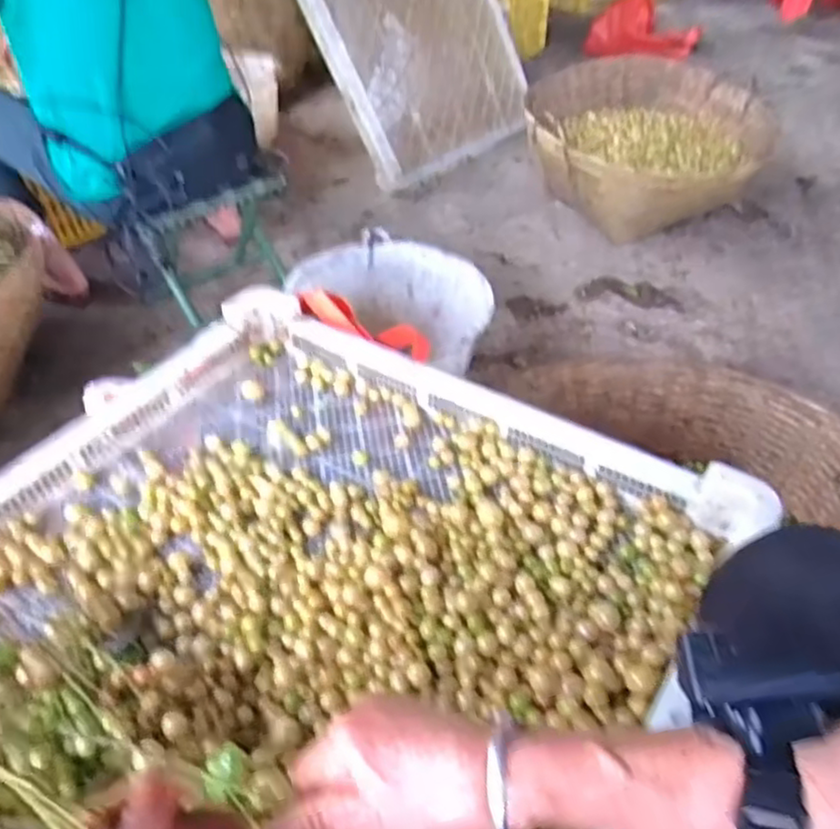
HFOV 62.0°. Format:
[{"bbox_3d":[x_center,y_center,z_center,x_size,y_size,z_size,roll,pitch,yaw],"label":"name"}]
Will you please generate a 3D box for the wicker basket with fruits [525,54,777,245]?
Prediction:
[{"bbox_3d":[0.461,-0.546,1.443,0.460,0.217,0.442,1,43,3],"label":"wicker basket with fruits"}]

